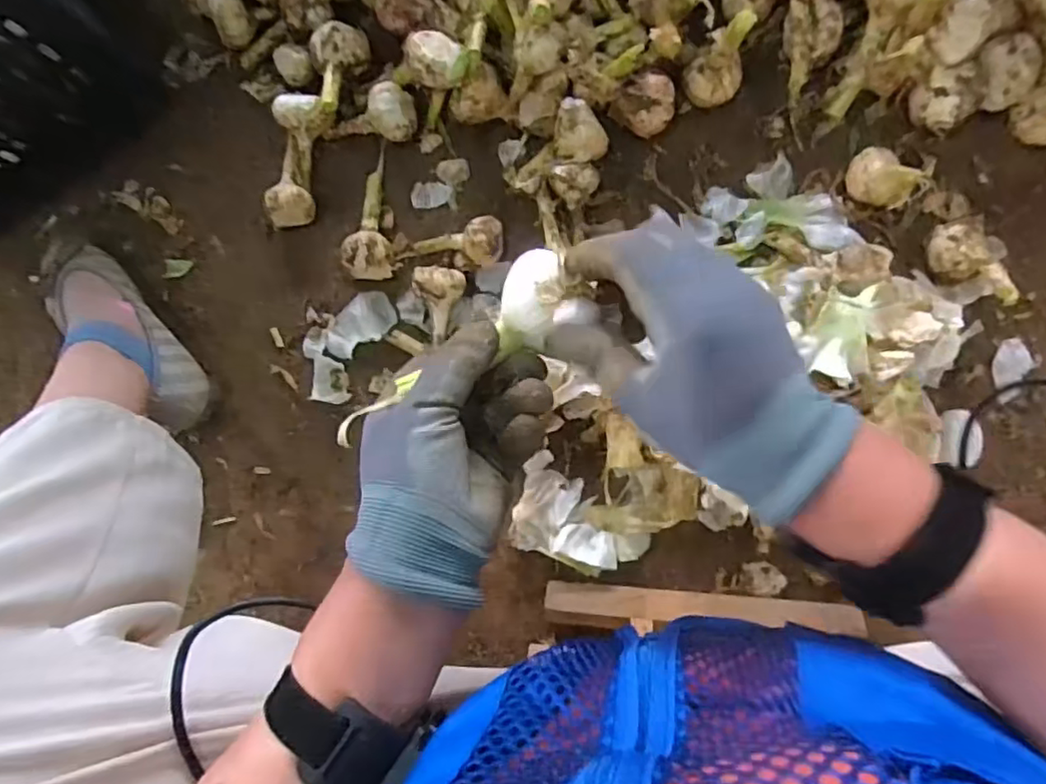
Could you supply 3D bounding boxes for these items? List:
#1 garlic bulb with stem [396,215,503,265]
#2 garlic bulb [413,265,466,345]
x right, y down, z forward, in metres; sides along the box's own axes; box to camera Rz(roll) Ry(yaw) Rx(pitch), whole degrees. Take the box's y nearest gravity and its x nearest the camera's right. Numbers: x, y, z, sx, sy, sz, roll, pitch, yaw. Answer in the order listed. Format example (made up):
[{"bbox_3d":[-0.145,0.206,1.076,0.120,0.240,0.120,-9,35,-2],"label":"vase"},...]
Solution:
[{"bbox_3d":[-0.071,-0.150,0.623,0.101,0.036,0.046,7,89,7],"label":"garlic bulb with stem"},{"bbox_3d":[-0.078,-0.085,0.613,0.045,0.039,0.070,-2,88,7],"label":"garlic bulb"}]

